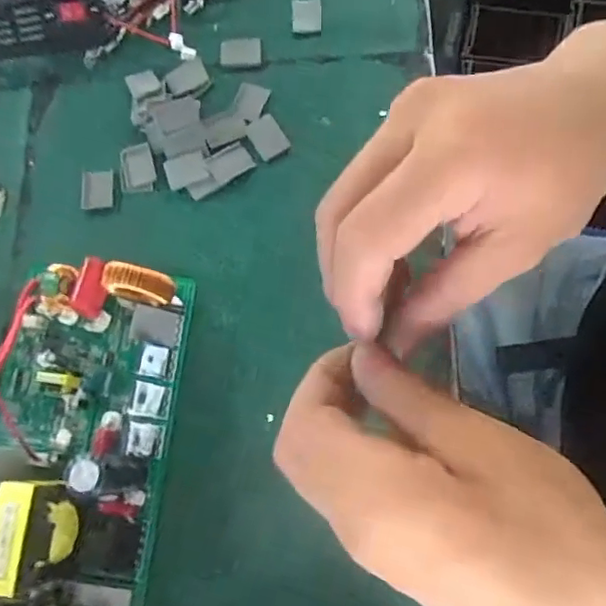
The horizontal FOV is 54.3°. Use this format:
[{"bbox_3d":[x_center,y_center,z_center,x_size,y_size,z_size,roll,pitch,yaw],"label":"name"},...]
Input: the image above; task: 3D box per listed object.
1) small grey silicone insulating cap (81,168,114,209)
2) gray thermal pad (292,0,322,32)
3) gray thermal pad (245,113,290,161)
[{"bbox_3d":[-0.120,-0.067,0.344,0.018,0.004,0.024,-6,74,0],"label":"small grey silicone insulating cap"},{"bbox_3d":[0.002,-0.181,0.370,0.018,0.004,0.024,0,74,2],"label":"gray thermal pad"},{"bbox_3d":[-0.021,-0.099,0.347,0.019,0.004,0.027,-30,75,-6],"label":"gray thermal pad"}]

